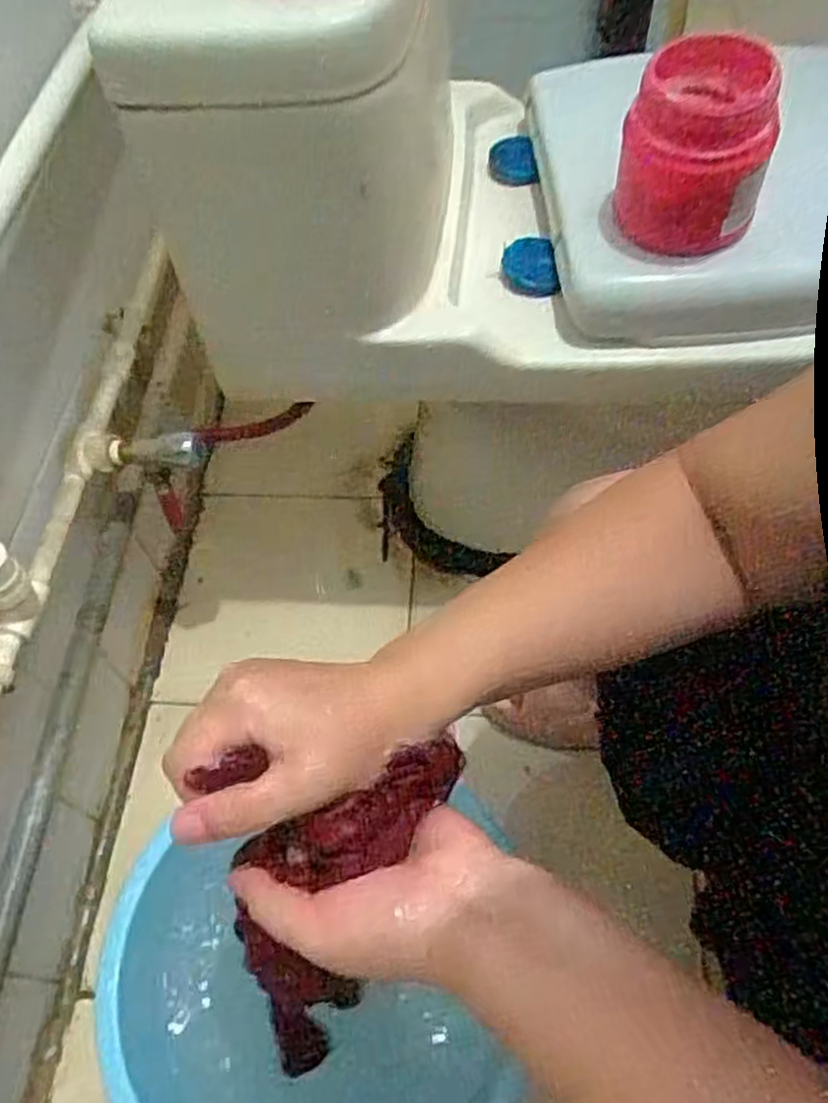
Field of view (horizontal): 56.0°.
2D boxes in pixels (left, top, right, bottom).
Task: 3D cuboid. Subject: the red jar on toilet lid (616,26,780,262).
[{"bbox_3d":[0.196,-0.285,0.543,0.093,0.103,0.089,10,59,11],"label":"red jar on toilet lid"}]

